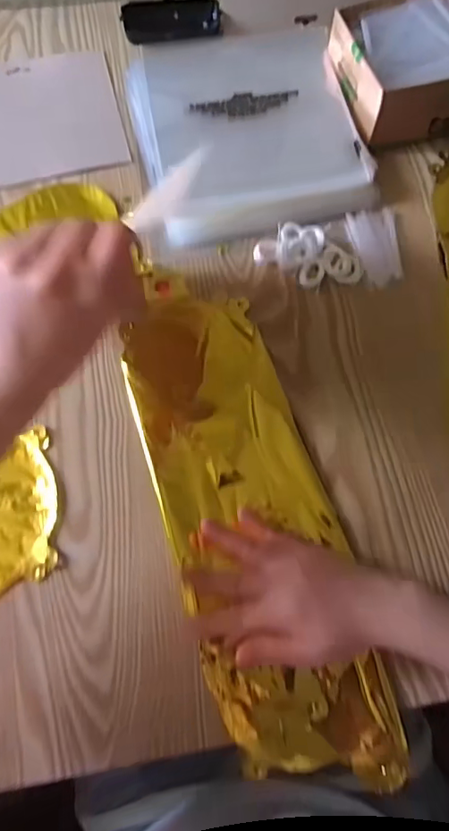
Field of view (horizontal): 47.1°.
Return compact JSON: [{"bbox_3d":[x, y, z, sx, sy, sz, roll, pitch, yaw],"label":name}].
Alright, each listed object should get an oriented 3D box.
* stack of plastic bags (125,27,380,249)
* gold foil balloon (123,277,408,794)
[{"bbox_3d":[0.022,-0.295,0.531,0.211,0.033,0.235,-13,72,-5],"label":"stack of plastic bags"},{"bbox_3d":[0.016,0.072,0.434,0.136,0.011,0.430,-17,73,-6],"label":"gold foil balloon"}]

